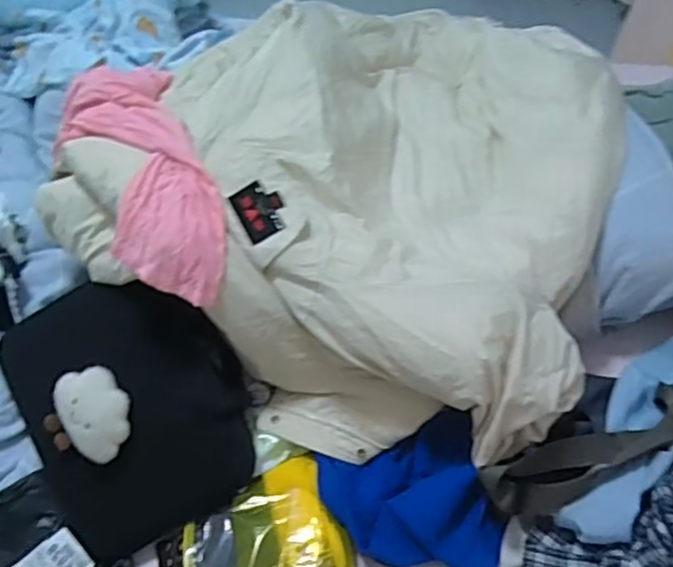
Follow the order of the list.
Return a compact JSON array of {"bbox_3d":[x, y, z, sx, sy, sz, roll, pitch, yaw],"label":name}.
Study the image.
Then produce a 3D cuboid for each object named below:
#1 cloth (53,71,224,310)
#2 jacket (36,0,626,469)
[{"bbox_3d":[-0.232,-0.131,0.788,0.143,0.091,0.347,-19,52,-12],"label":"cloth"},{"bbox_3d":[0.076,-0.139,0.884,0.593,0.302,0.628,24,55,21],"label":"jacket"}]

